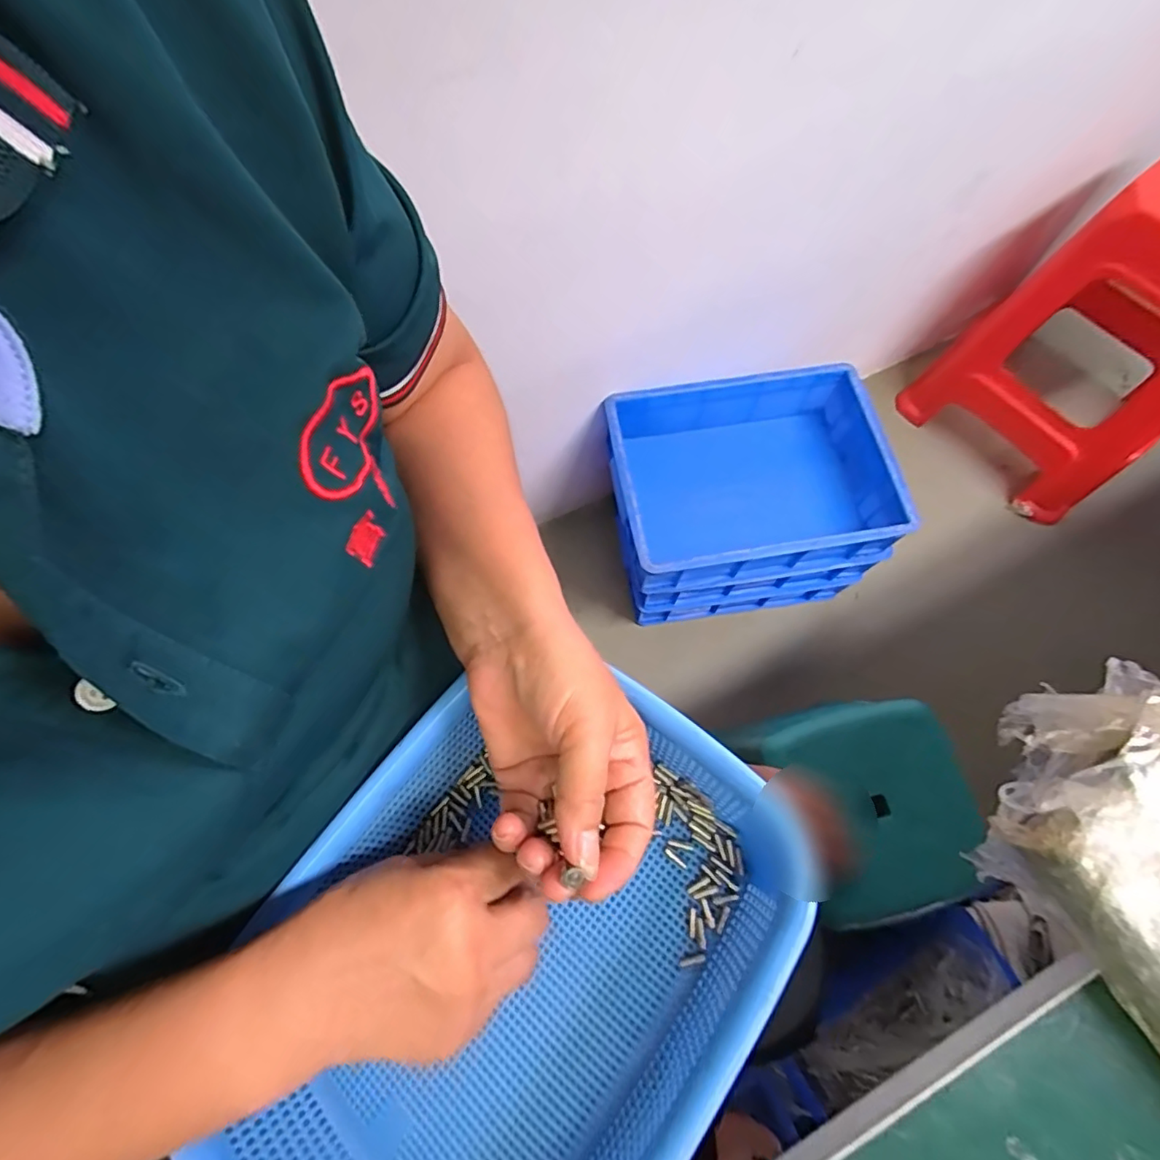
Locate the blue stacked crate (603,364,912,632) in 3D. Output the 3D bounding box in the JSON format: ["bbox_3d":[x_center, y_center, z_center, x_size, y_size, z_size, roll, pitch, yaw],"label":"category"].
[{"bbox_3d":[0.264,-0.134,0.965,0.421,0.271,0.301,-8,71,-3],"label":"blue stacked crate"}]

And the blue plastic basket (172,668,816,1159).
[{"bbox_3d":[-0.041,0.188,0.284,0.209,0.087,0.288,36,74,12],"label":"blue plastic basket"}]

